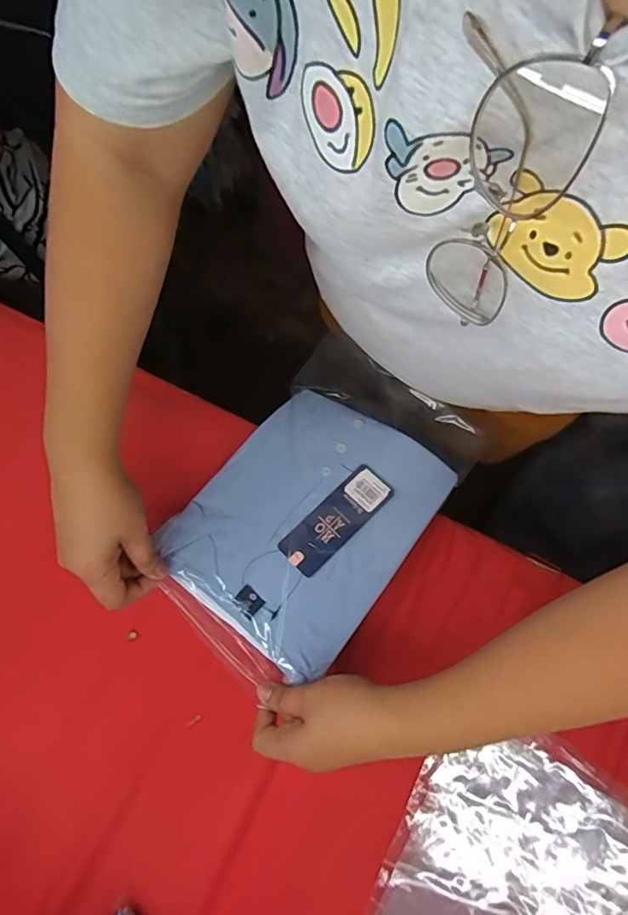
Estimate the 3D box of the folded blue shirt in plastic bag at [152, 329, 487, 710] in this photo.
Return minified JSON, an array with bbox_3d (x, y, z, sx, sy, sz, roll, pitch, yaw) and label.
[{"bbox_3d":[0.004,0.040,0.516,0.211,0.039,0.347,35,71,19],"label":"folded blue shirt in plastic bag"}]

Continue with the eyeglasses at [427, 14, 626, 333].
[{"bbox_3d":[0.073,-0.109,0.216,0.055,0.124,0.040,21,80,6],"label":"eyeglasses"}]

